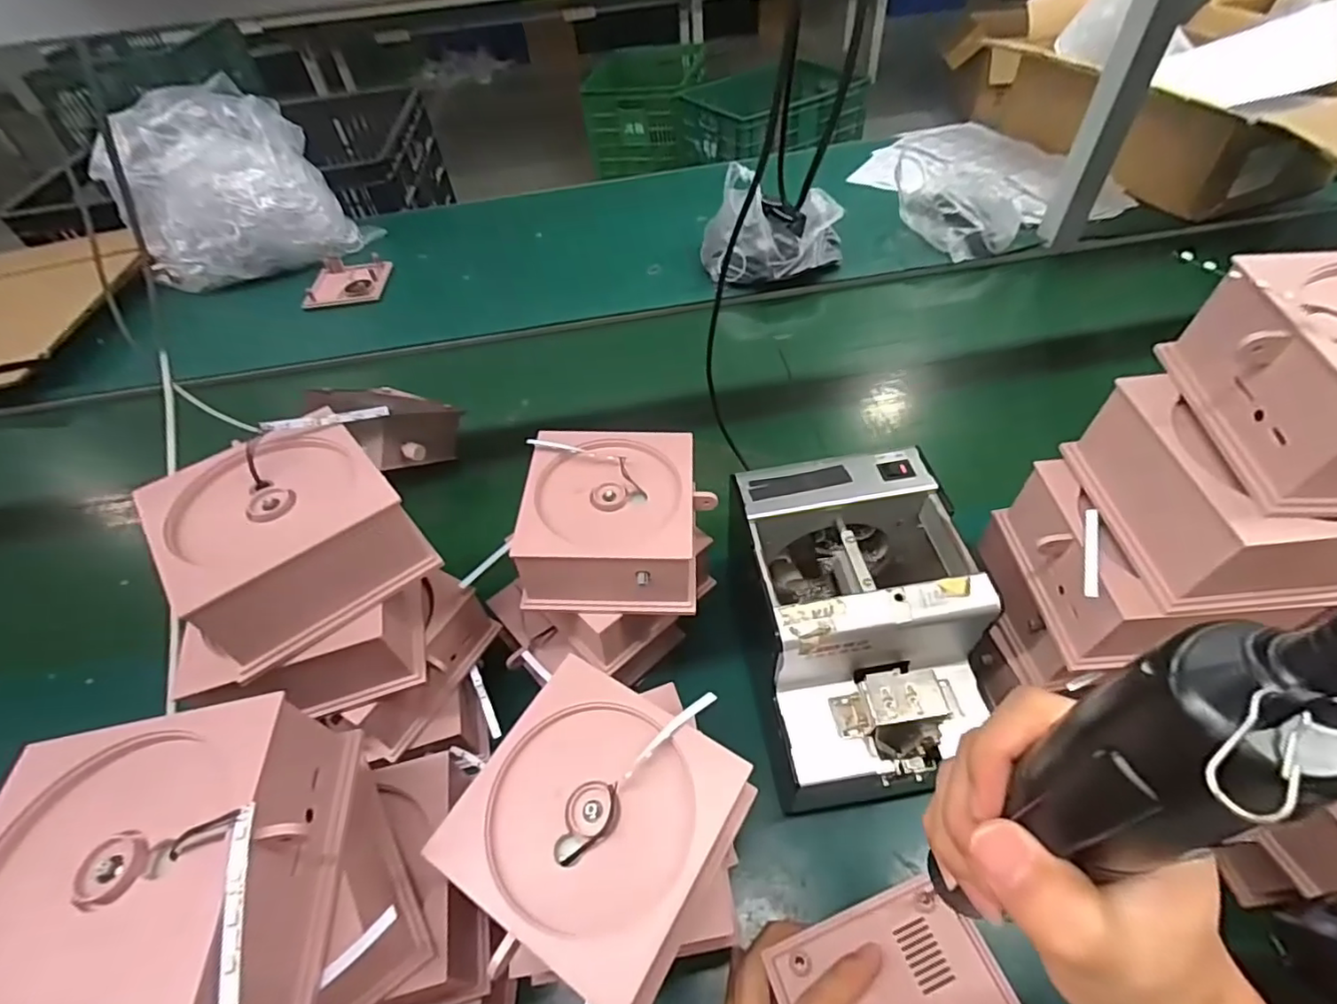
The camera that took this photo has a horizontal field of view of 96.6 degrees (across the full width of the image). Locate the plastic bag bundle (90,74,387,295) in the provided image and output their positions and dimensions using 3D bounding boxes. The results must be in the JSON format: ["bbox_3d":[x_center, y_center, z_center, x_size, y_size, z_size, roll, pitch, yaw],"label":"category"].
[{"bbox_3d":[-0.653,-0.466,0.897,0.171,0.226,0.294,35,61,30],"label":"plastic bag bundle"}]

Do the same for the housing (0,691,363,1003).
[{"bbox_3d":[-0.184,0.138,0.216,0.111,0.057,0.106,-10,50,-3],"label":"housing"}]

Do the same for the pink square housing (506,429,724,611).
[{"bbox_3d":[-0.032,0.012,0.380,0.113,0.056,0.108,1,50,6],"label":"pink square housing"}]

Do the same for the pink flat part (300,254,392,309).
[{"bbox_3d":[-0.474,-0.331,0.883,0.107,0.020,0.125,-6,50,0],"label":"pink flat part"}]

